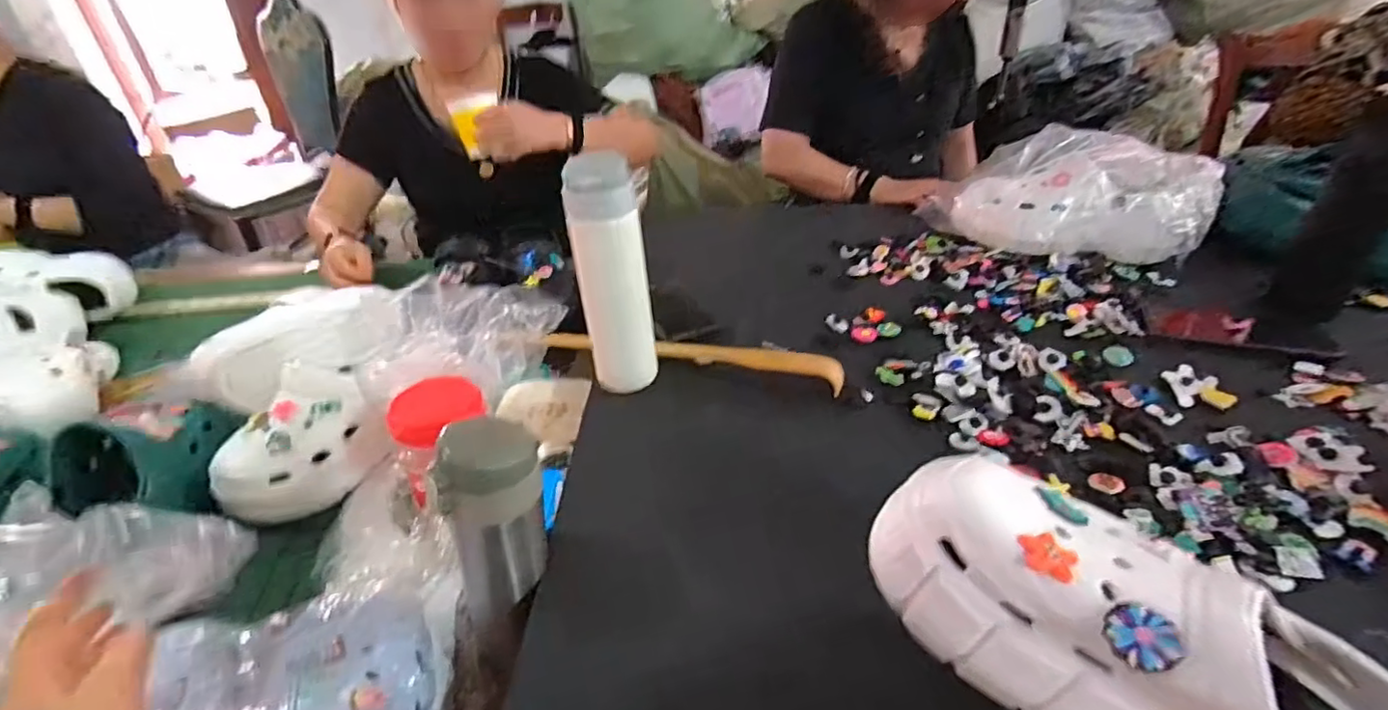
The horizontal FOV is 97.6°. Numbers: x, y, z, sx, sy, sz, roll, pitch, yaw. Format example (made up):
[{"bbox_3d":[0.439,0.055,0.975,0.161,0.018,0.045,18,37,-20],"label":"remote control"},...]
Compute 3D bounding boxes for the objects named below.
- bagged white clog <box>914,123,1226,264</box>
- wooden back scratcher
[{"bbox_3d":[0.514,-0.215,0.852,0.349,0.148,0.193,14,37,24],"label":"bagged white clog"},{"bbox_3d":[-0.030,-0.004,0.665,0.381,0.031,0.038,8,35,16],"label":"wooden back scratcher"}]

